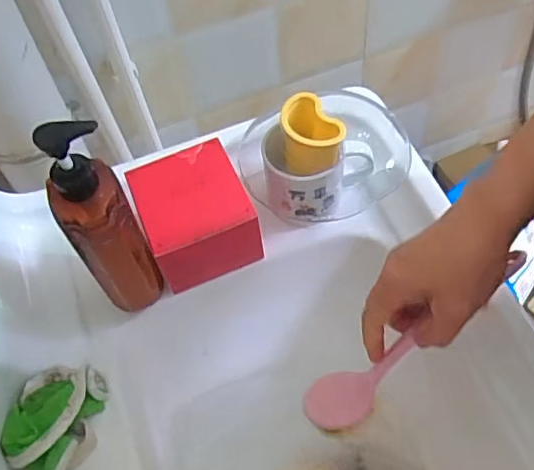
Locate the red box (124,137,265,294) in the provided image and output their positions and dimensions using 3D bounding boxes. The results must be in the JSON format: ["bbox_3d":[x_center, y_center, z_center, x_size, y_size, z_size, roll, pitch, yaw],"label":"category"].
[{"bbox_3d":[-0.067,-0.019,0.559,0.101,0.078,0.103,-21,57,-9],"label":"red box"}]

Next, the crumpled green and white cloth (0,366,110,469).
[{"bbox_3d":[-0.179,0.152,0.485,0.064,0.056,0.098,3,57,7],"label":"crumpled green and white cloth"}]

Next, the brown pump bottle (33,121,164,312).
[{"bbox_3d":[-0.131,-0.007,0.464,0.053,0.201,0.056,-27,59,-12],"label":"brown pump bottle"}]

